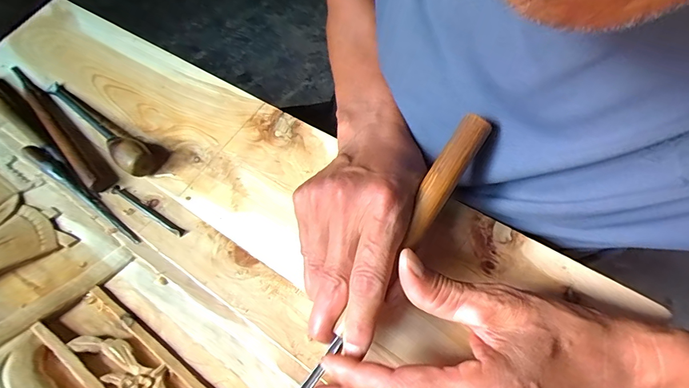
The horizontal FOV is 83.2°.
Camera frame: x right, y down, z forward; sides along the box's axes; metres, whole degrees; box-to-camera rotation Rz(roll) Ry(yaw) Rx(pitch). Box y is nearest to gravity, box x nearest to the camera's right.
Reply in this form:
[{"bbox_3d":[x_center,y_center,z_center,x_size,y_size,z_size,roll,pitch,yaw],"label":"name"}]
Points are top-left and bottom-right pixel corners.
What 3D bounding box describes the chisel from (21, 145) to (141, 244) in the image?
[{"bbox_3d":[-0.230,-0.005,0.339,0.151,0.016,0.014,29,59,20],"label":"chisel"}]

